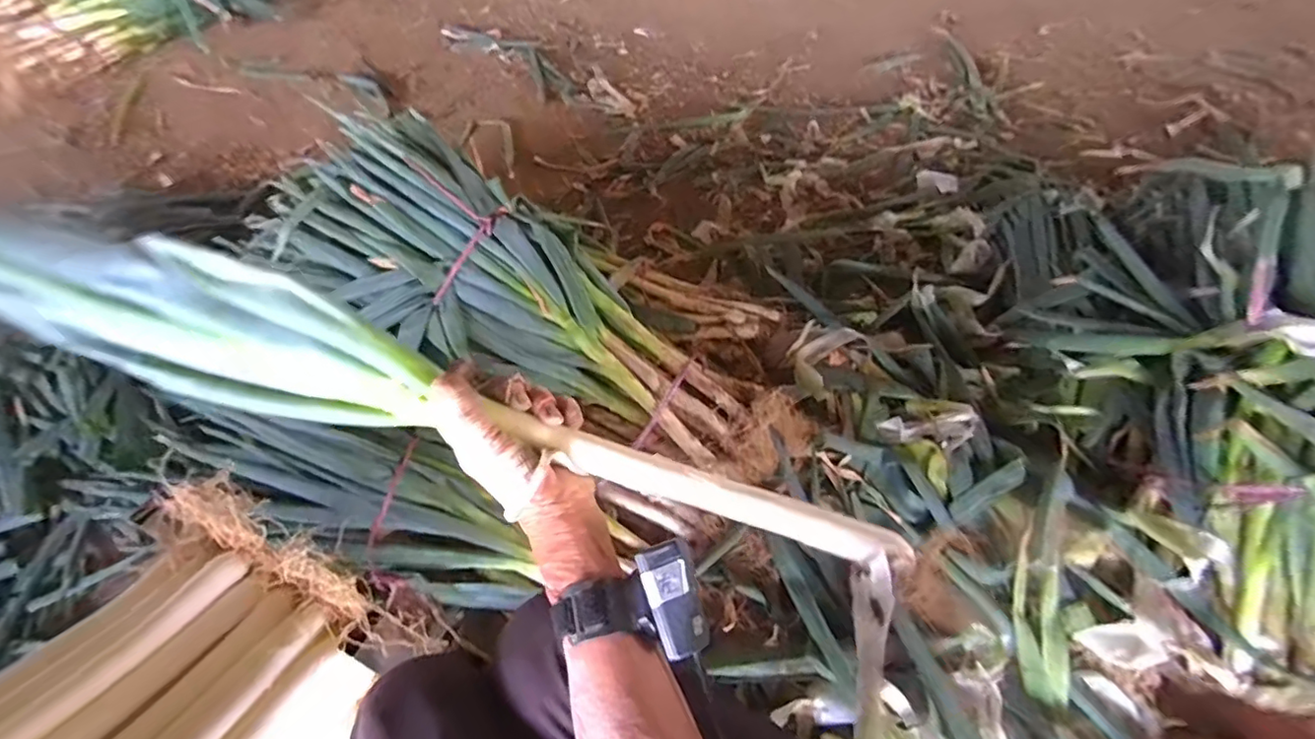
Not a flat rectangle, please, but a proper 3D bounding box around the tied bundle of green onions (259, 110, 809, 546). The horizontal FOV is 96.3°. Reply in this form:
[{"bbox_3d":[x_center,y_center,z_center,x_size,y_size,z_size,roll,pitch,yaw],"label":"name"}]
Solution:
[{"bbox_3d":[-0.215,-0.094,0.961,0.941,0.147,0.372,35,57,8],"label":"tied bundle of green onions"}]

